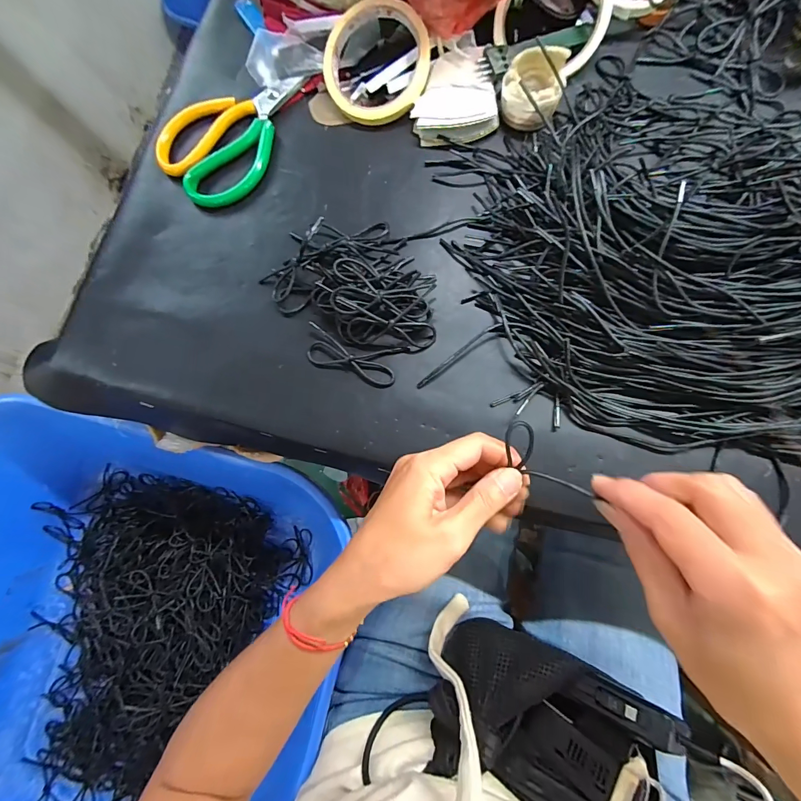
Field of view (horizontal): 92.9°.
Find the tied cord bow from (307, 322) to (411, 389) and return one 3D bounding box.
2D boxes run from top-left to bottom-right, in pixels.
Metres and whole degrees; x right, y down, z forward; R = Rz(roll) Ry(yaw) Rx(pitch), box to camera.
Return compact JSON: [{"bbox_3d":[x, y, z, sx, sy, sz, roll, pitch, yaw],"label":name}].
[{"bbox_3d":[-0.038,-0.035,0.304,0.080,0.009,0.036,15,82,8],"label":"tied cord bow"}]

